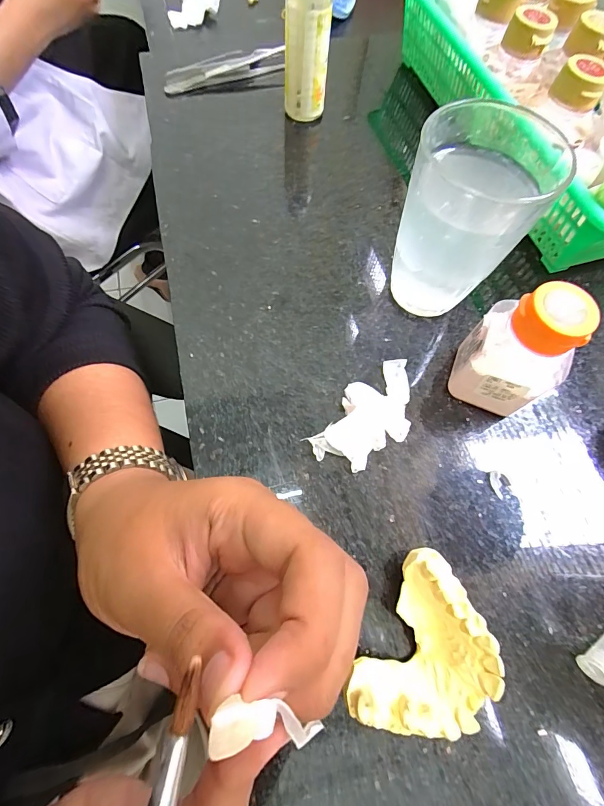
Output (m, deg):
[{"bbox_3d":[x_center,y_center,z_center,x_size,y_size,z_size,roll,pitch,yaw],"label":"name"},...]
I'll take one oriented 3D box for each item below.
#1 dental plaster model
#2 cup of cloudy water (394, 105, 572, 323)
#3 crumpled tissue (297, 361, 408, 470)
[{"bbox_3d":[0.054,0.106,0.160,0.049,0.026,0.067,30,70,10],"label":"dental plaster model"},{"bbox_3d":[0.084,-0.096,0.205,0.063,0.097,0.065,1,68,-2],"label":"cup of cloudy water"},{"bbox_3d":[0.039,0.007,0.209,0.075,0.009,0.039,-38,73,-15],"label":"crumpled tissue"}]

